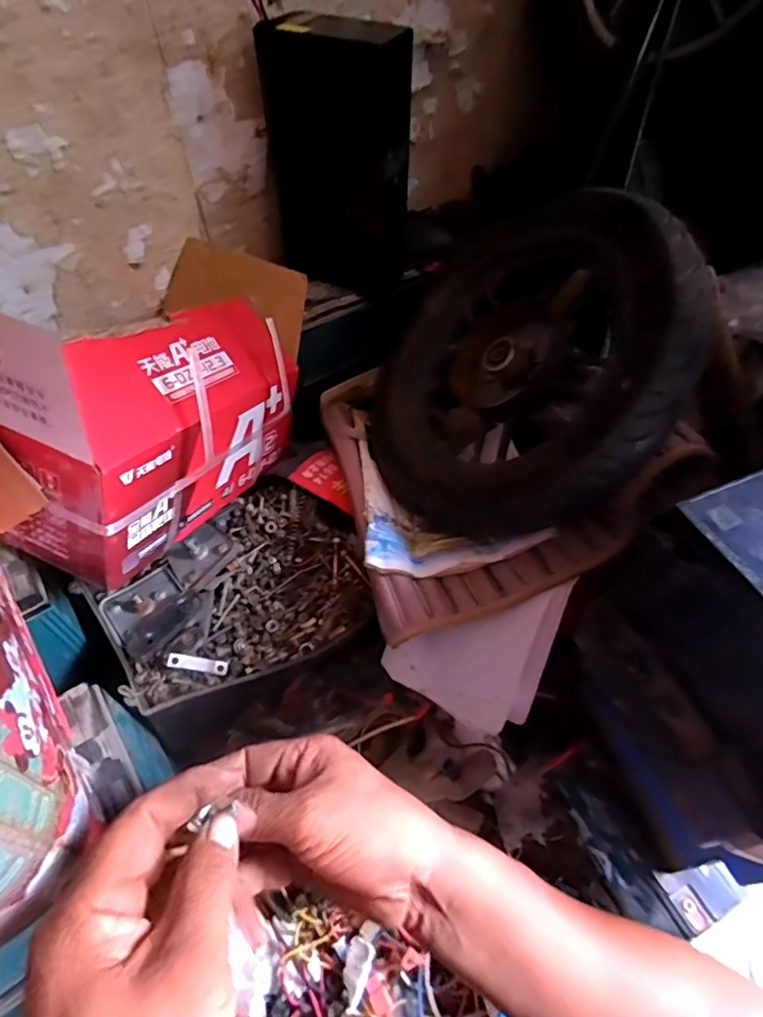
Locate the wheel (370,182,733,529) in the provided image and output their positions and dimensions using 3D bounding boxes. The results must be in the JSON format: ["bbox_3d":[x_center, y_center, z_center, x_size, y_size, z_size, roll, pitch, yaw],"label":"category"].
[{"bbox_3d":[0.141,-0.131,0.558,0.307,0.088,0.313,-18,64,41],"label":"wheel"}]

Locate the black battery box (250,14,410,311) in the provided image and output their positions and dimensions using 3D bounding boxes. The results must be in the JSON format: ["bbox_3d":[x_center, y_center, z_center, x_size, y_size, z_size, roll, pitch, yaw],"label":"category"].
[{"bbox_3d":[-0.046,-0.400,0.648,0.145,0.253,0.089,32,59,22],"label":"black battery box"}]

